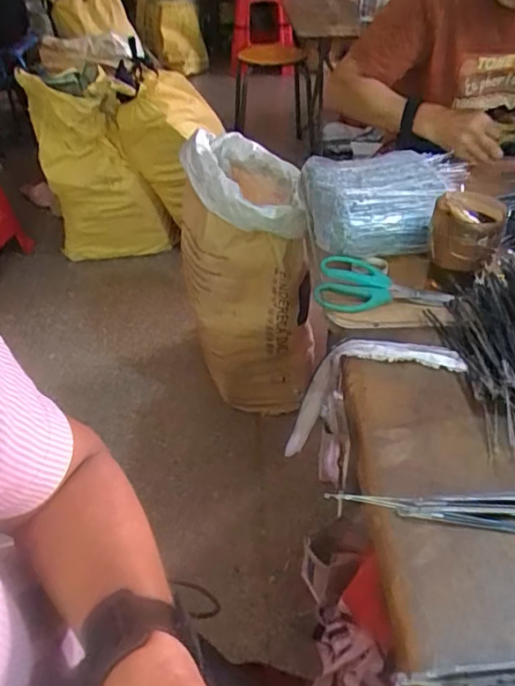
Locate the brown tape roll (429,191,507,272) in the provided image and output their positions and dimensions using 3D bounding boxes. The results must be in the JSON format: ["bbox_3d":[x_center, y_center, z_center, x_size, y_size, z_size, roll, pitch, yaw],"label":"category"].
[{"bbox_3d":[0.257,-0.137,0.680,0.082,0.065,0.086,15,44,18],"label":"brown tape roll"}]

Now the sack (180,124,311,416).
[{"bbox_3d":[-0.022,-0.156,1.237,0.251,0.549,0.345,-5,42,-3],"label":"sack"}]

